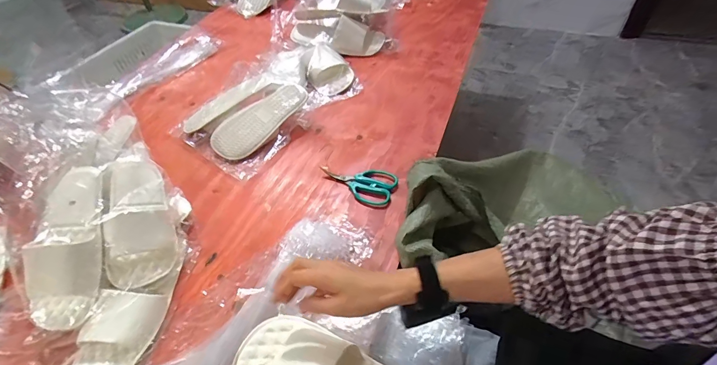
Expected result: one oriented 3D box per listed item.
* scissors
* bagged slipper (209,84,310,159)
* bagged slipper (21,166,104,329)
[{"bbox_3d":[-0.004,-0.002,0.711,0.150,0.014,0.082,19,51,18],"label":"scissors"},{"bbox_3d":[-0.213,-0.136,0.798,0.224,0.024,0.085,-39,88,-11],"label":"bagged slipper"},{"bbox_3d":[-0.425,0.087,0.522,0.104,0.052,0.219,-2,77,0],"label":"bagged slipper"}]

